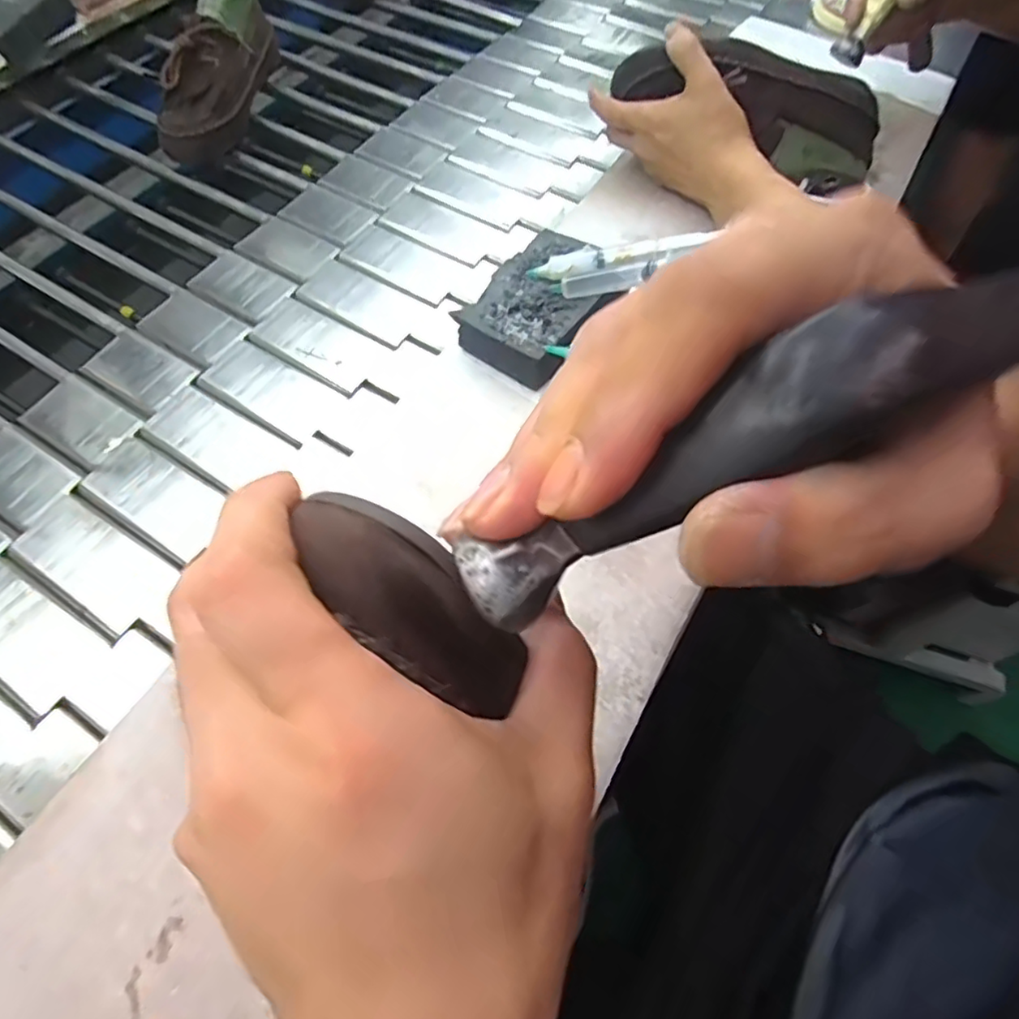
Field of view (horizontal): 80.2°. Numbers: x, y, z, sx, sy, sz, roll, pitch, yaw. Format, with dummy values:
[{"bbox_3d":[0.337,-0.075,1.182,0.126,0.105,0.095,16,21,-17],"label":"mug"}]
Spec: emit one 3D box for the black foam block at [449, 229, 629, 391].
[{"bbox_3d":[0.026,-0.156,0.469,0.084,0.034,0.124,35,65,13],"label":"black foam block"}]

